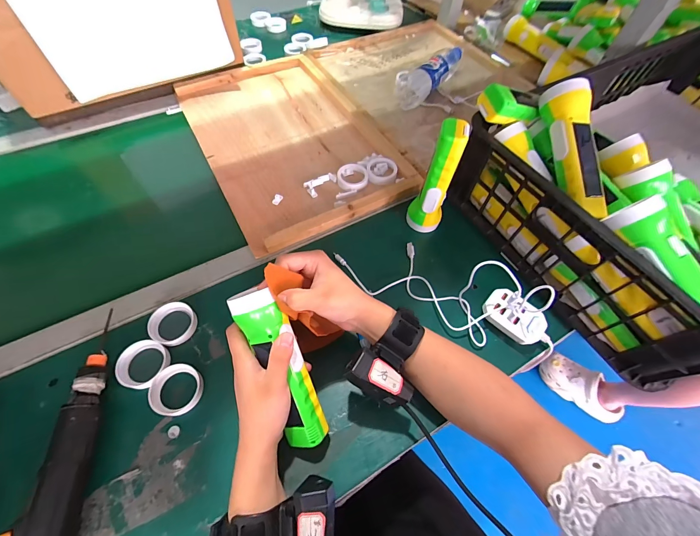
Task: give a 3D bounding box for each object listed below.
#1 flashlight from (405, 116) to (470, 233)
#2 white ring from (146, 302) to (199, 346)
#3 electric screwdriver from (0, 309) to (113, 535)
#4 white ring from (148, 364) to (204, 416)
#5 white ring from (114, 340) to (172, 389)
[{"bbox_3d":[0.119,-0.117,0.430,0.047,0.168,0.046,23,62,11],"label":"flashlight"},{"bbox_3d":[-0.226,0.070,0.396,0.059,0.013,0.053,33,64,15],"label":"white ring"},{"bbox_3d":[-0.277,0.204,0.294,0.048,0.045,0.336,-10,61,-8],"label":"electric screwdriver"},{"bbox_3d":[-0.198,0.138,0.354,0.055,0.013,0.054,1,60,-2],"label":"white ring"},{"bbox_3d":[-0.245,0.112,0.366,0.056,0.010,0.053,1,60,-2],"label":"white ring"}]

